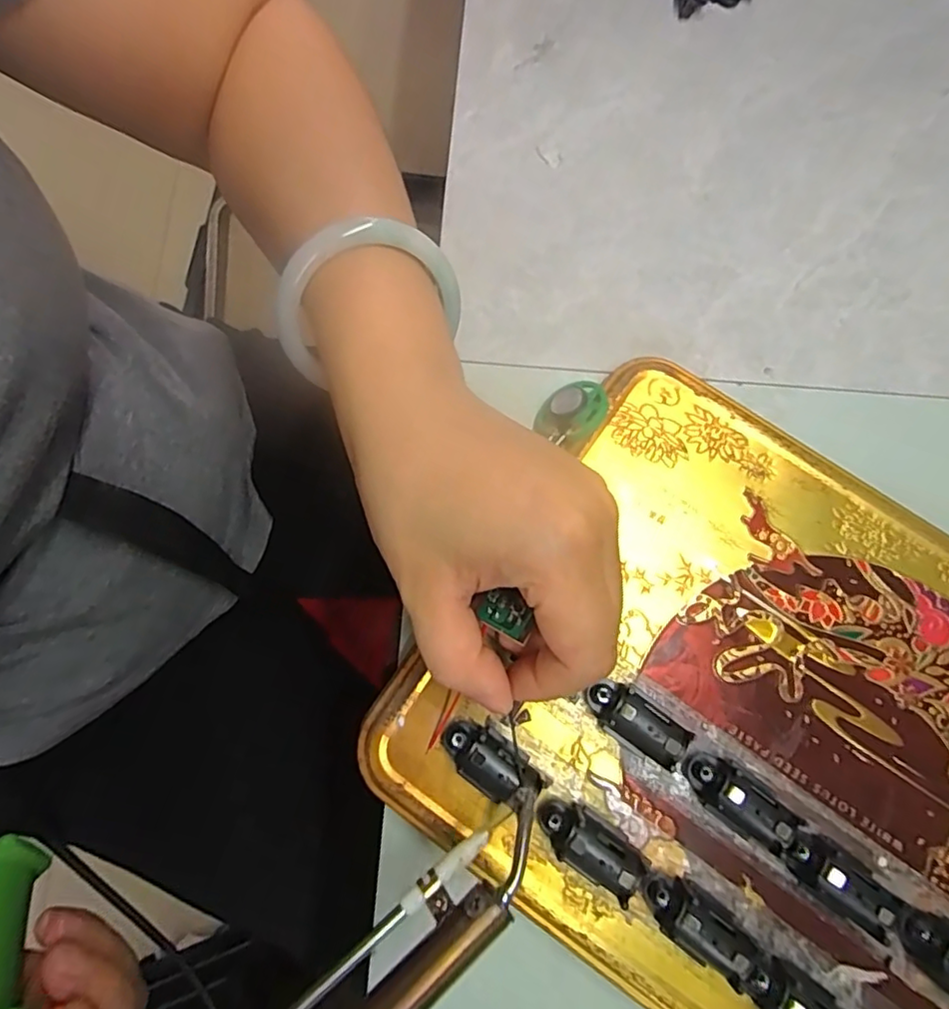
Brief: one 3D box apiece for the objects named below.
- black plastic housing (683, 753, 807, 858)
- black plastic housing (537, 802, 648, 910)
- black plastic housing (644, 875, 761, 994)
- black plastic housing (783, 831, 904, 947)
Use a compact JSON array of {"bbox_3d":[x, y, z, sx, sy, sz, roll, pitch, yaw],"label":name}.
[{"bbox_3d":[0.085,0.095,0.189,0.033,0.015,0.015,35,79,7],"label":"black plastic housing"},{"bbox_3d":[0.037,0.109,0.186,0.037,0.012,0.017,33,79,7],"label":"black plastic housing"},{"bbox_3d":[0.070,0.131,0.181,0.037,0.012,0.017,35,79,7],"label":"black plastic housing"},{"bbox_3d":[0.115,0.118,0.183,0.037,0.011,0.014,38,80,8],"label":"black plastic housing"}]

